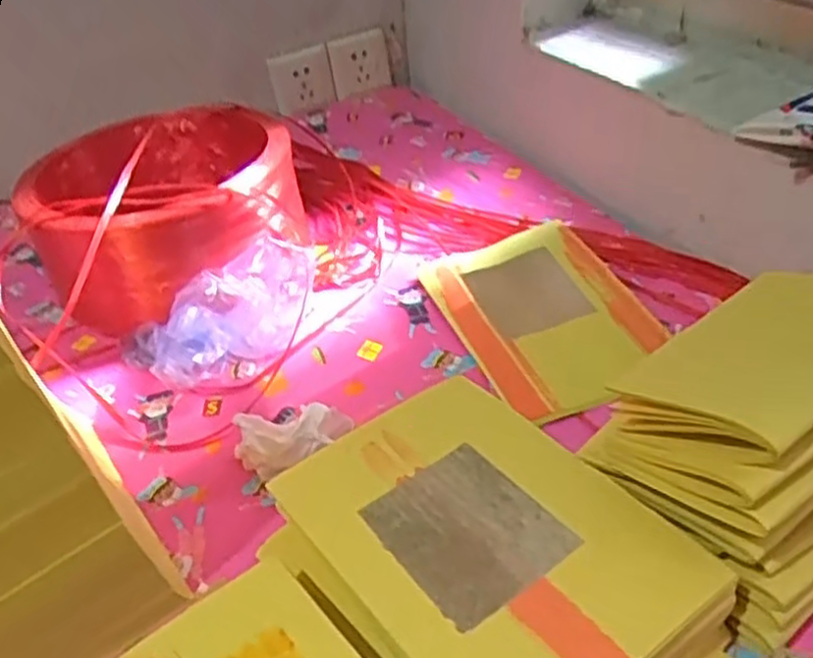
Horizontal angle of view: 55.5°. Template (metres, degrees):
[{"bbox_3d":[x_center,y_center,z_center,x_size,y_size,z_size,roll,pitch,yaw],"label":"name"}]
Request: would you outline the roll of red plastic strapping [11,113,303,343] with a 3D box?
[{"bbox_3d":[-0.251,-0.130,0.812,0.255,0.133,0.278,-5,39,4],"label":"roll of red plastic strapping"}]

